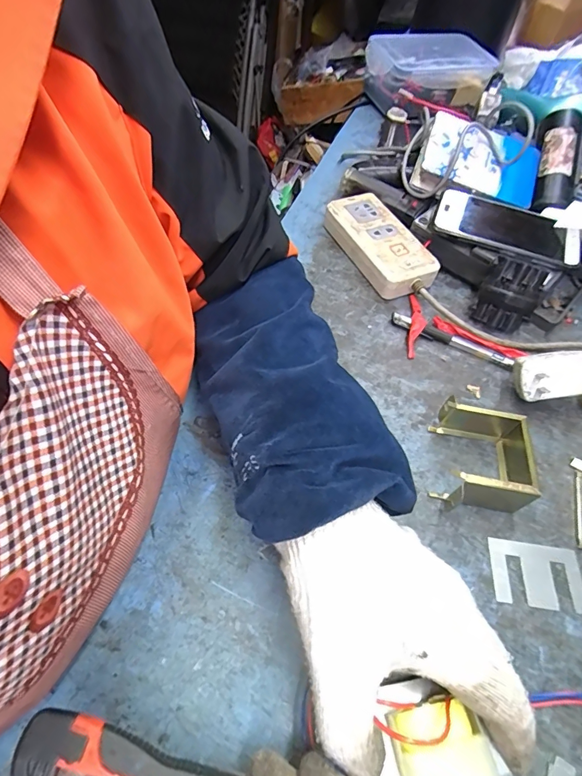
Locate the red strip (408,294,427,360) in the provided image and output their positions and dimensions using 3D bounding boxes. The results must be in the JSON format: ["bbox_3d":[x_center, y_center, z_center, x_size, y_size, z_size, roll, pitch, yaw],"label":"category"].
[{"bbox_3d":[0.129,-0.066,0.422,0.014,0.015,0.082,11,55,3],"label":"red strip"}]

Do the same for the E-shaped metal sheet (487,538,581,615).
[{"bbox_3d":[0.179,0.136,0.299,0.066,0.004,0.043,9,55,1],"label":"E-shaped metal sheet"}]

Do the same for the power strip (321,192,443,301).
[{"bbox_3d":[0.103,-0.167,0.482,0.067,0.036,0.152,-20,59,-18],"label":"power strip"}]

